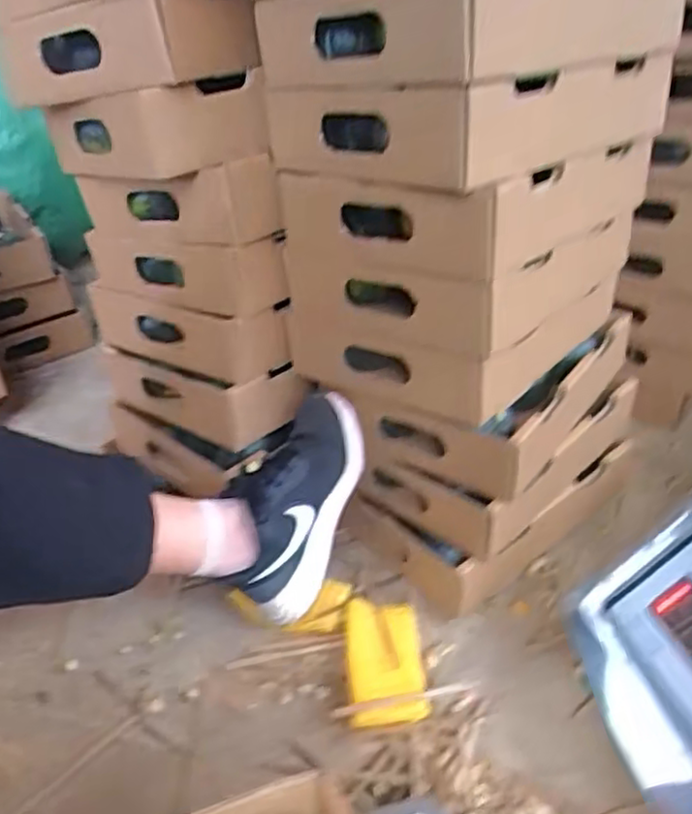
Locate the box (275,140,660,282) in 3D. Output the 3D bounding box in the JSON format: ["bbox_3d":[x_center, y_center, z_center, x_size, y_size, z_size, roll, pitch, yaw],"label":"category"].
[{"bbox_3d":[0.120,-0.213,0.658,0.220,0.073,0.295,28,45,33],"label":"box"}]

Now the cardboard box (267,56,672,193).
[{"bbox_3d":[0.111,-0.269,0.613,0.224,0.071,0.287,28,45,33],"label":"cardboard box"}]

